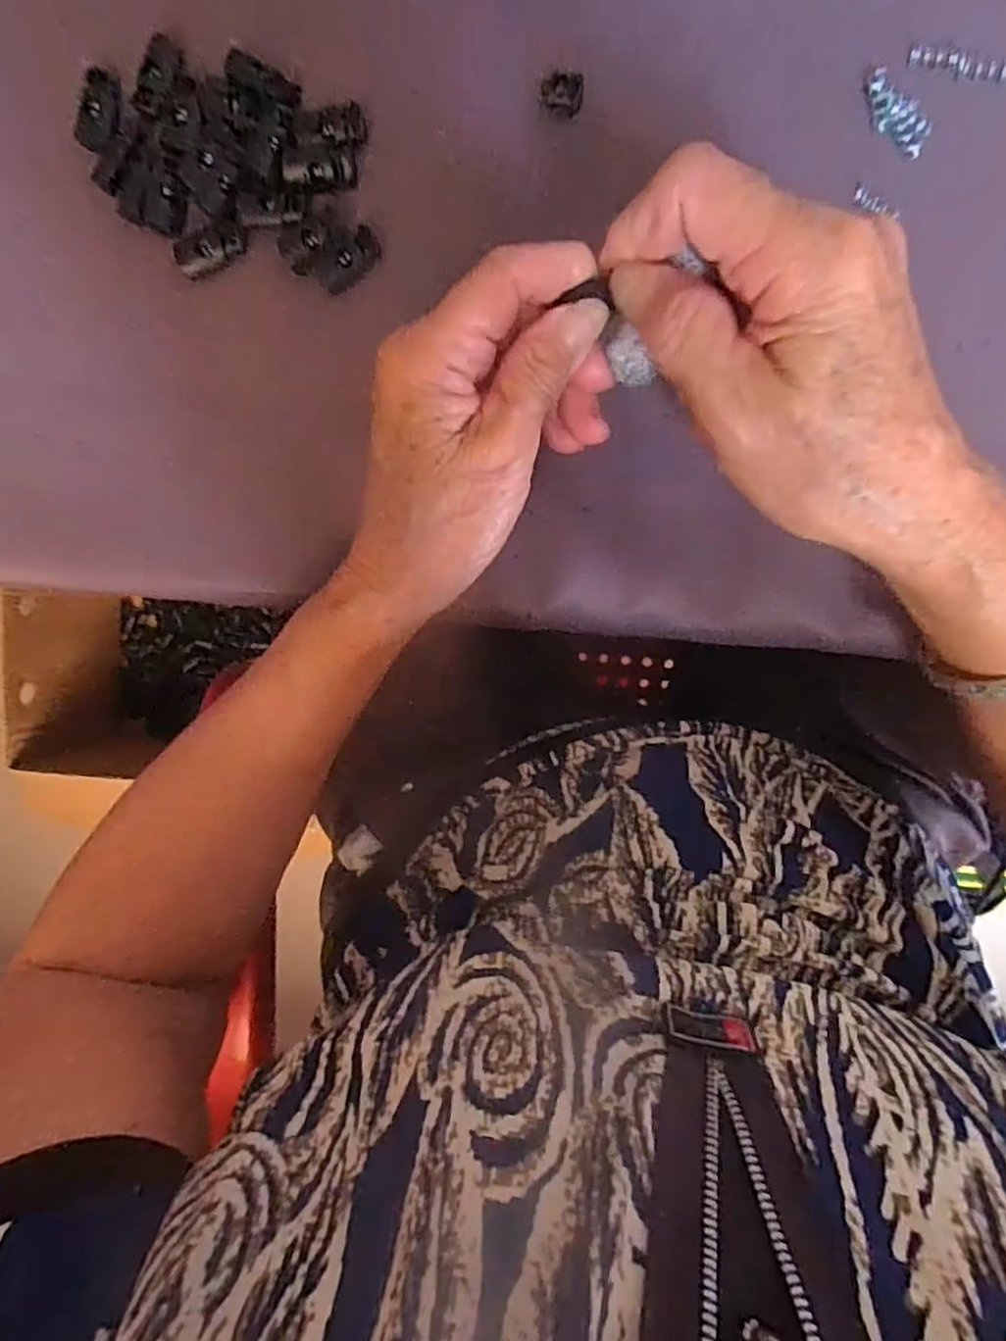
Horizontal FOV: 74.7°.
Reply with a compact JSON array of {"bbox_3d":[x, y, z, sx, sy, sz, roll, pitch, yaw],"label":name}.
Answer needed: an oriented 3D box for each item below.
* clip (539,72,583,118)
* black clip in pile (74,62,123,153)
[{"bbox_3d":[0.023,-0.223,0.255,0.016,0.006,0.013,18,96,2],"label":"clip"},{"bbox_3d":[-0.164,-0.228,0.268,0.018,0.005,0.028,19,96,2],"label":"black clip in pile"}]

